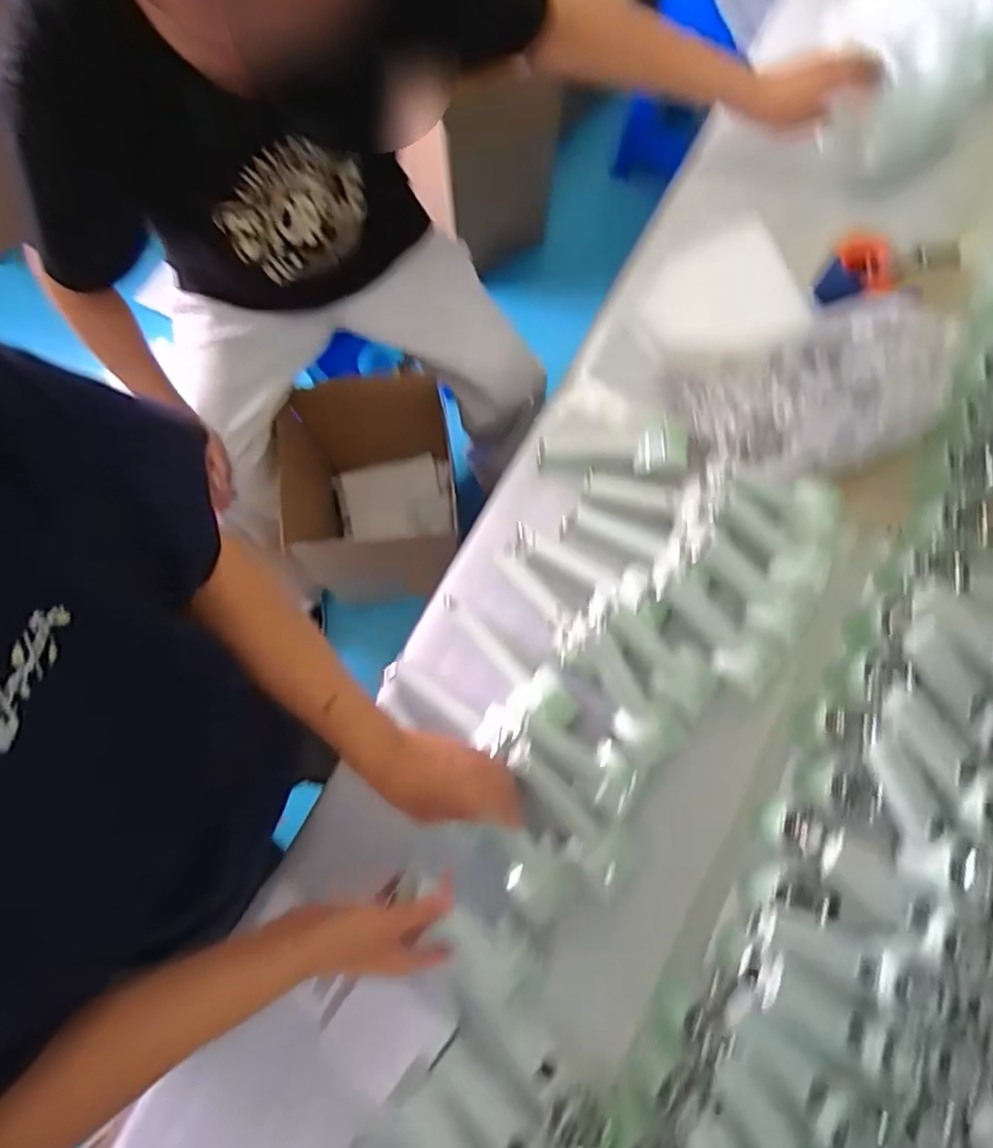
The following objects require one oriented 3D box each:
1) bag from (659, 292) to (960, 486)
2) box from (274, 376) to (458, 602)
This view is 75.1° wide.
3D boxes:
[{"bbox_3d":[0.364,-0.208,0.730,0.297,0.077,0.177,-11,77,-1],"label":"bag"},{"bbox_3d":[-0.228,-0.128,1.251,0.277,0.381,0.308,-5,77,0],"label":"box"}]

